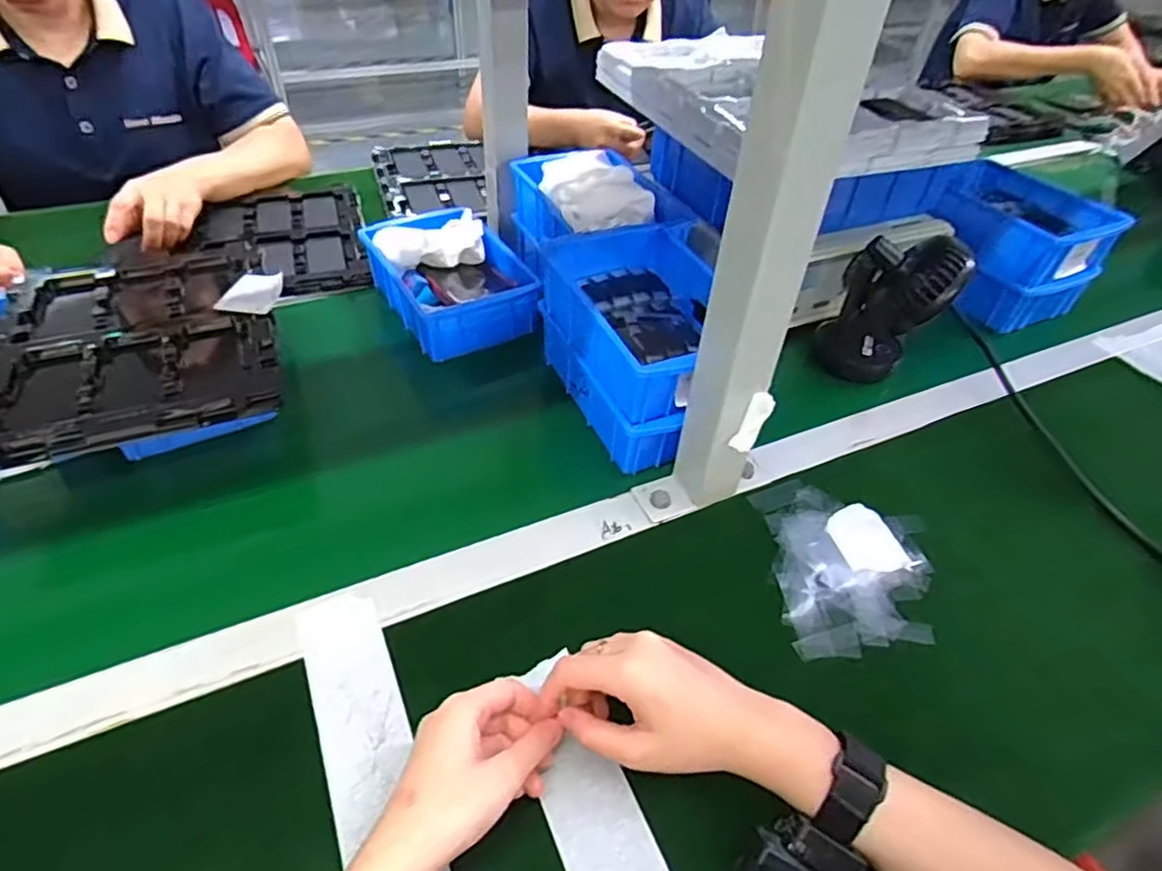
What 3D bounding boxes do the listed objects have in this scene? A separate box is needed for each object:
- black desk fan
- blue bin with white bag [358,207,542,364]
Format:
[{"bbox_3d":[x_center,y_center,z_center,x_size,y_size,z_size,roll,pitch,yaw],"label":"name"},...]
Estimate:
[{"bbox_3d":[0.322,-0.130,0.700,0.113,0.164,0.076,26,47,21],"label":"black desk fan"},{"bbox_3d":[-0.148,-0.177,0.737,0.133,0.066,0.201,-22,49,-25],"label":"blue bin with white bag"}]

